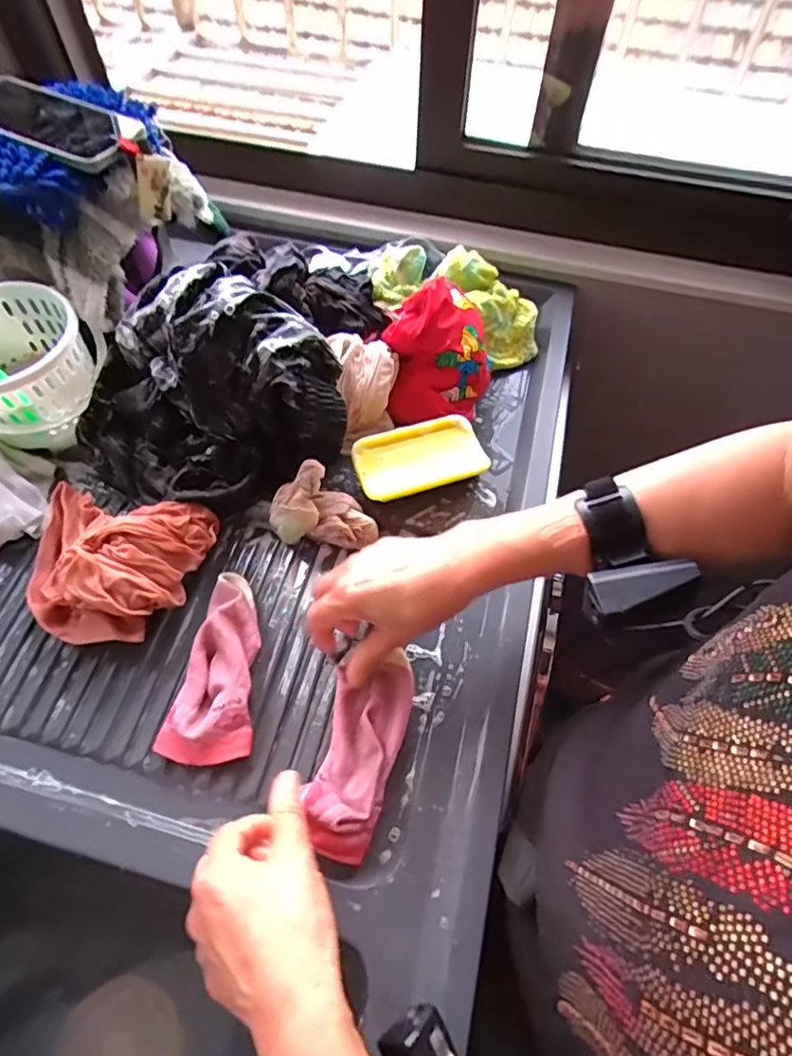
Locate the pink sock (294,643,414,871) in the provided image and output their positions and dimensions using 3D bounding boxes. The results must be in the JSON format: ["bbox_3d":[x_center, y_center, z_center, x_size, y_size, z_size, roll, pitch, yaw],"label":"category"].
[{"bbox_3d":[-0.027,0.158,0.419,0.055,0.024,0.142,15,54,7],"label":"pink sock"}]

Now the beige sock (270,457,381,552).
[{"bbox_3d":[-0.062,-0.016,0.498,0.090,0.074,0.044,2,60,0],"label":"beige sock"}]

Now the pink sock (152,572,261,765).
[{"bbox_3d":[-0.141,0.106,0.453,0.063,0.026,0.145,1,60,-1],"label":"pink sock"}]

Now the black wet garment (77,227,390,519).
[{"bbox_3d":[-0.160,-0.152,0.525,0.245,0.144,0.232,13,60,6],"label":"black wet garment"}]

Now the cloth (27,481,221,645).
[{"bbox_3d":[-0.236,0.027,0.478,0.142,0.068,0.128,6,60,2],"label":"cloth"}]

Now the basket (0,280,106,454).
[{"bbox_3d":[-0.358,-0.153,0.551,0.137,0.090,0.138,1,60,-1],"label":"basket"}]

